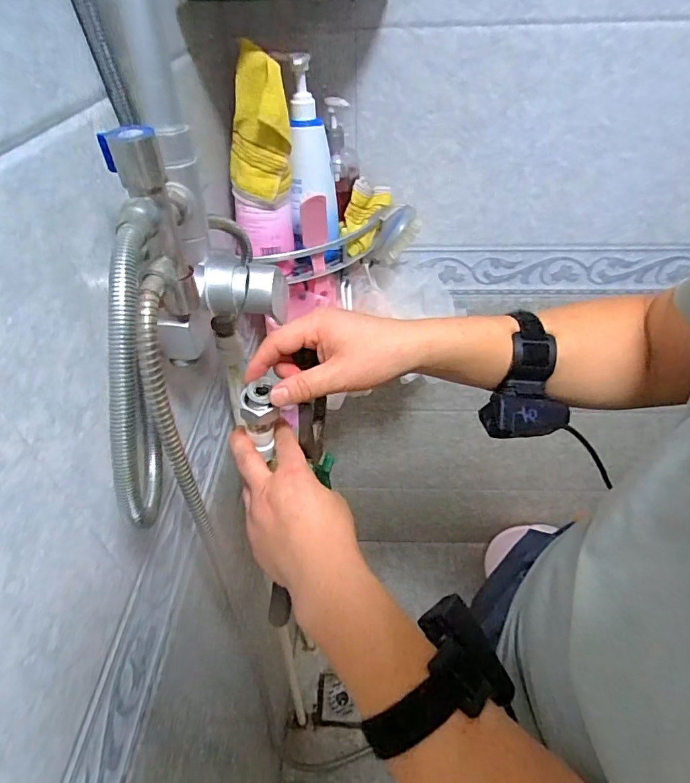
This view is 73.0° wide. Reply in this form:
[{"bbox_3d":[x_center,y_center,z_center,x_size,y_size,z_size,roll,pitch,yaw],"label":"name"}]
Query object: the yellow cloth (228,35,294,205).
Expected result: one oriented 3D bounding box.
[{"bbox_3d":[-0.095,-0.282,0.504,0.067,0.141,0.049,-10,44,-9],"label":"yellow cloth"}]

